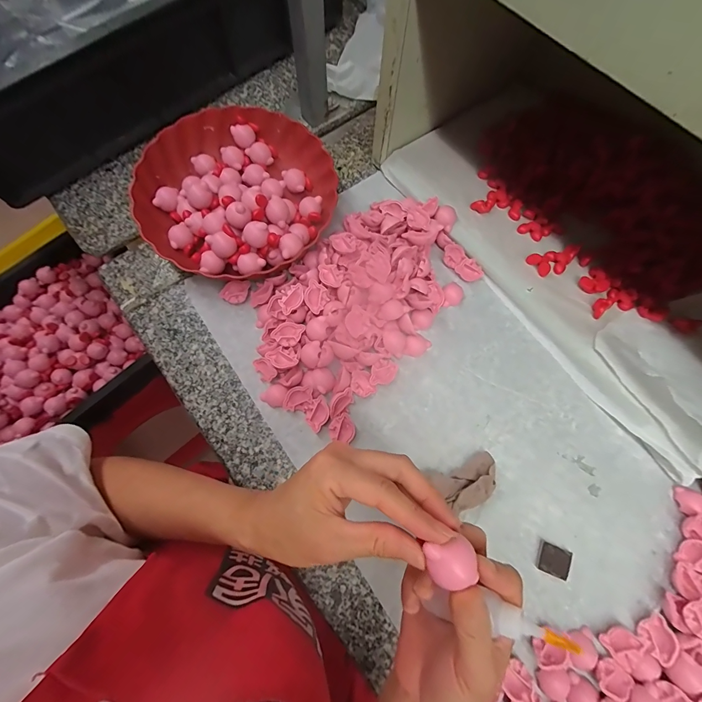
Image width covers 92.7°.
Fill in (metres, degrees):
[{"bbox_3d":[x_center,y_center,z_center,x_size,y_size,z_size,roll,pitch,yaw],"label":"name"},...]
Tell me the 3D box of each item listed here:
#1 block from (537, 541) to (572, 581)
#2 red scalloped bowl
[{"bbox_3d":[0.209,0.215,0.342,0.032,0.007,0.028,22,74,5],"label":"block"},{"bbox_3d":[-0.144,-0.204,0.426,0.231,0.054,0.236,0,73,-1],"label":"red scalloped bowl"}]

